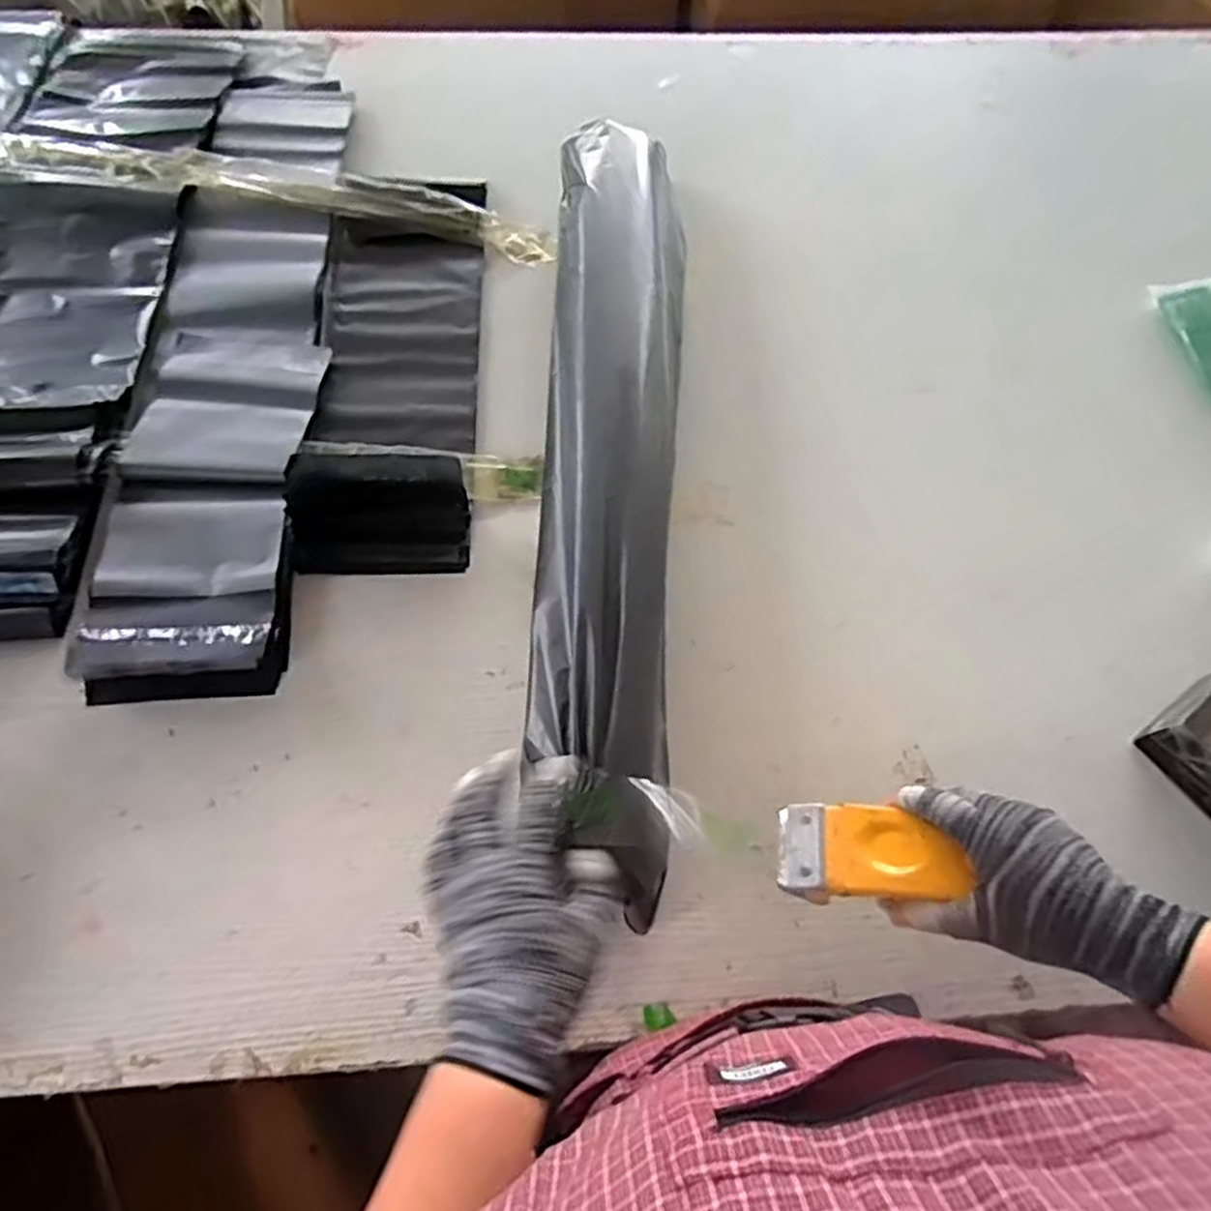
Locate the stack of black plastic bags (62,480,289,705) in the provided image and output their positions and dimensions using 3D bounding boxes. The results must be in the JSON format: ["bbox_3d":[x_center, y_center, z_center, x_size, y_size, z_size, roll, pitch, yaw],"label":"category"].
[{"bbox_3d":[-0.353,-0.023,0.624,0.160,0.051,0.197,-3,64,-5],"label":"stack of black plastic bags"}]

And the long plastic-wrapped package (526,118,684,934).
[{"bbox_3d":[0.012,-0.160,0.673,0.127,0.101,0.794,2,65,-2],"label":"long plastic-wrapped package"}]

